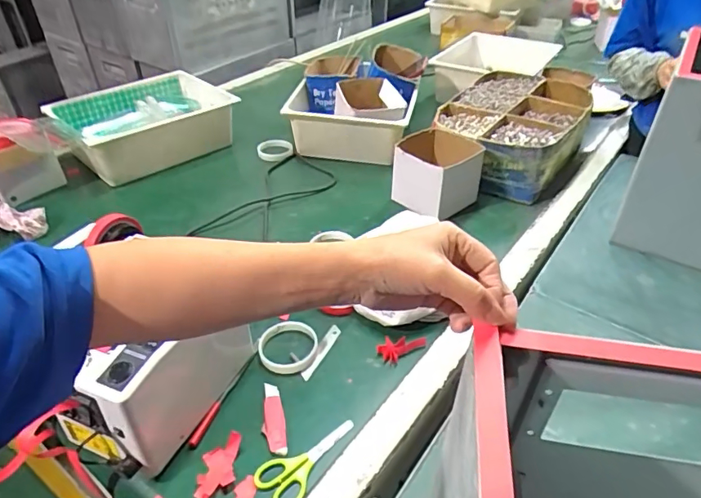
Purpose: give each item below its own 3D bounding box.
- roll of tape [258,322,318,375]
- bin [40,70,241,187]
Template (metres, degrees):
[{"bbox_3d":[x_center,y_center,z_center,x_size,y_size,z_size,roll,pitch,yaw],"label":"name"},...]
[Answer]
[{"bbox_3d":[-0.089,0.140,0.718,0.082,0.015,0.083,-3,39,-3],"label":"roll of tape"},{"bbox_3d":[-0.498,-0.317,1.211,0.357,0.114,0.269,-31,48,-32],"label":"bin"}]

